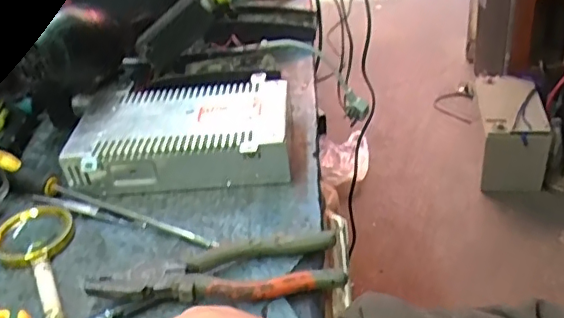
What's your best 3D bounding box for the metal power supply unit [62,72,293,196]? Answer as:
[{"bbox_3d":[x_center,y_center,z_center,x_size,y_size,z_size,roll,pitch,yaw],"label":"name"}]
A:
[{"bbox_3d":[-0.098,-0.025,0.581,0.206,0.052,0.129,-4,36,4],"label":"metal power supply unit"}]

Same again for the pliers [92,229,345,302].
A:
[{"bbox_3d":[-0.048,0.094,0.439,0.189,0.023,0.058,-13,37,-8],"label":"pliers"}]

